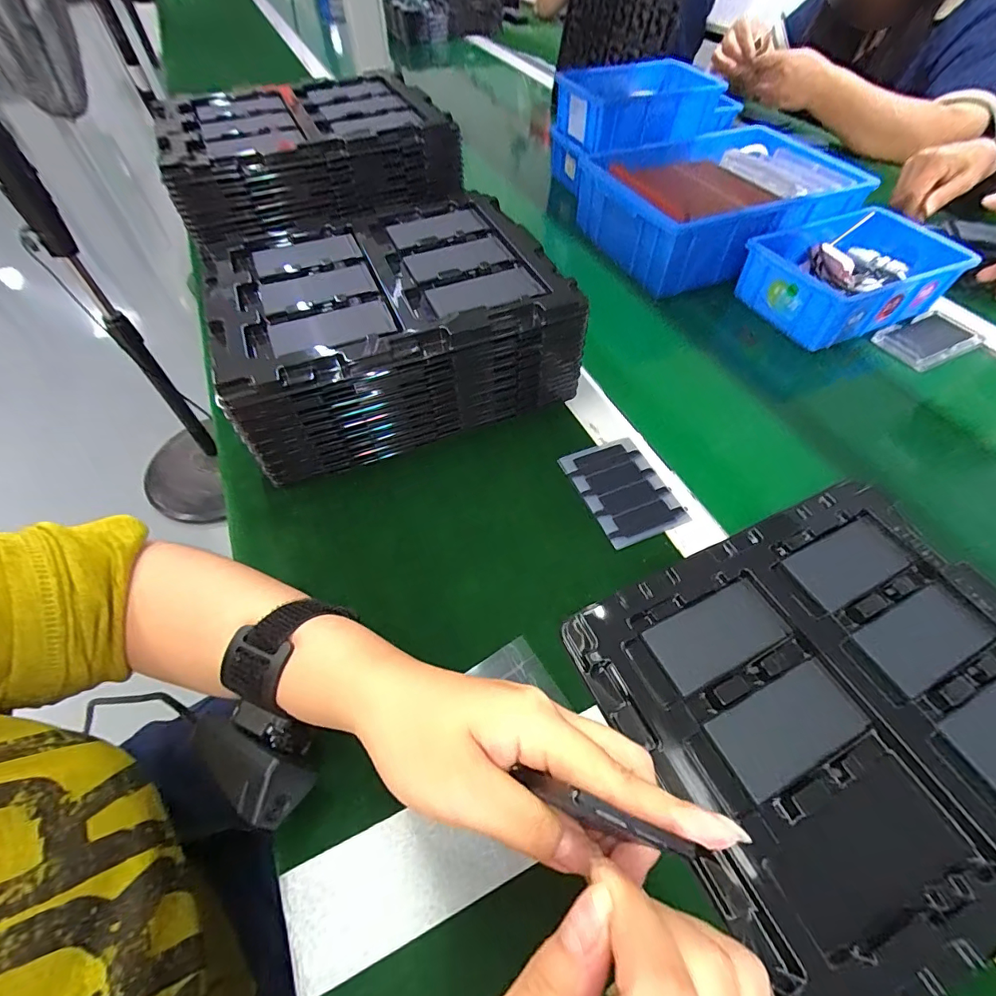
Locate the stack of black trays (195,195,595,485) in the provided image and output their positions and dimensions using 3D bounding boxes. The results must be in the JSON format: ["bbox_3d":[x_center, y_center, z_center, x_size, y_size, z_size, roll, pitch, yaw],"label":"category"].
[{"bbox_3d":[-0.095,-0.156,0.419,0.275,0.095,0.211,-18,57,-13],"label":"stack of black trays"}]

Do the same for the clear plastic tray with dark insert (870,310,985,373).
[{"bbox_3d":[0.457,-0.167,0.494,0.098,0.014,0.063,-22,57,-15],"label":"clear plastic tray with dark insert"}]

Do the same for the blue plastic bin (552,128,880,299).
[{"bbox_3d":[0.265,-0.368,0.584,0.265,0.083,0.219,-19,57,-14],"label":"blue plastic bin"}]

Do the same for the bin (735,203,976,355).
[{"bbox_3d":[0.383,-0.246,0.513,0.200,0.057,0.136,-18,57,-13],"label":"bin"}]

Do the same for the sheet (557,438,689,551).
[{"bbox_3d":[0.100,-0.007,0.375,0.067,0.004,0.092,-21,57,-14],"label":"sheet"}]

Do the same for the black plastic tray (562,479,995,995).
[{"bbox_3d":[0.207,0.114,0.279,0.271,0.017,0.216,-21,57,-15],"label":"black plastic tray"}]

